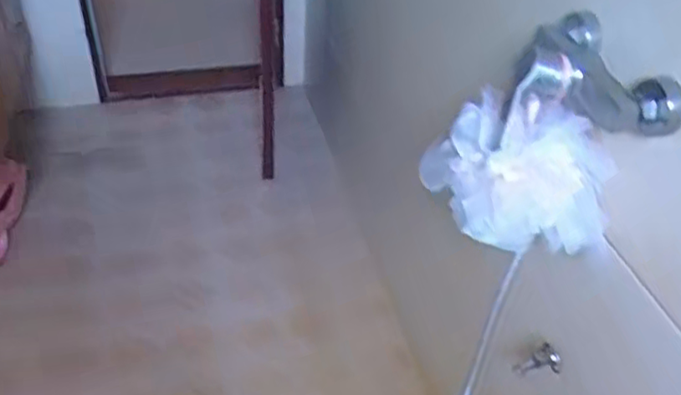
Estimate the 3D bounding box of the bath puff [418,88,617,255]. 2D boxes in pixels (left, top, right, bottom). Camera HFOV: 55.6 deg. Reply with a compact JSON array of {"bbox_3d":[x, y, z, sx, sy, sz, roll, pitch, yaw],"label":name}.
[{"bbox_3d":[0.213,-0.036,0.755,0.164,0.138,0.175,-13,42,-19],"label":"bath puff"}]

